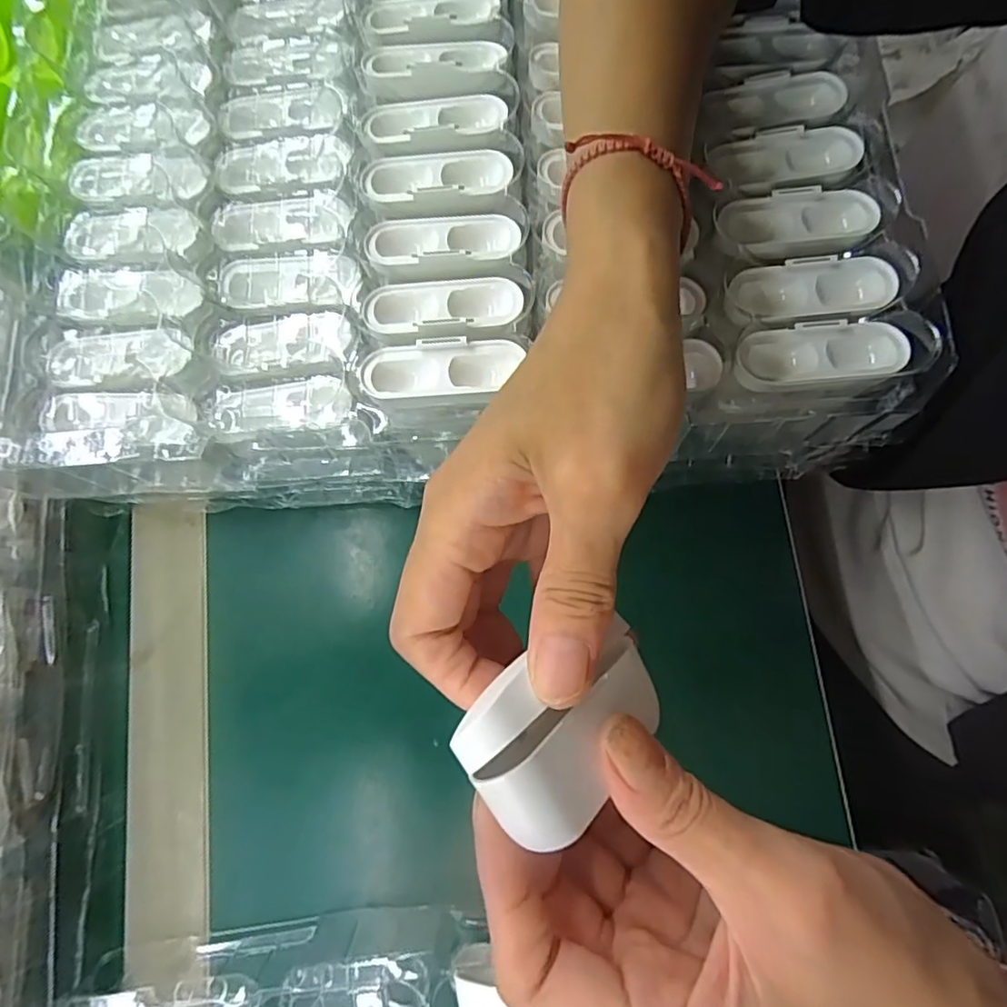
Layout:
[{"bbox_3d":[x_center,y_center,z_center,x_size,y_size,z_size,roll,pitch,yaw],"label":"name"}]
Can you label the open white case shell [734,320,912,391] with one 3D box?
[{"bbox_3d":[0.128,-0.060,0.233,0.066,0.008,0.024,-5,79,2],"label":"open white case shell"}]

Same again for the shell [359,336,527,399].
[{"bbox_3d":[-0.025,-0.053,0.234,0.062,0.012,0.024,-2,79,3],"label":"shell"}]

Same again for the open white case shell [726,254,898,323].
[{"bbox_3d":[0.129,-0.088,0.242,0.063,0.013,0.025,-4,79,2],"label":"open white case shell"}]

